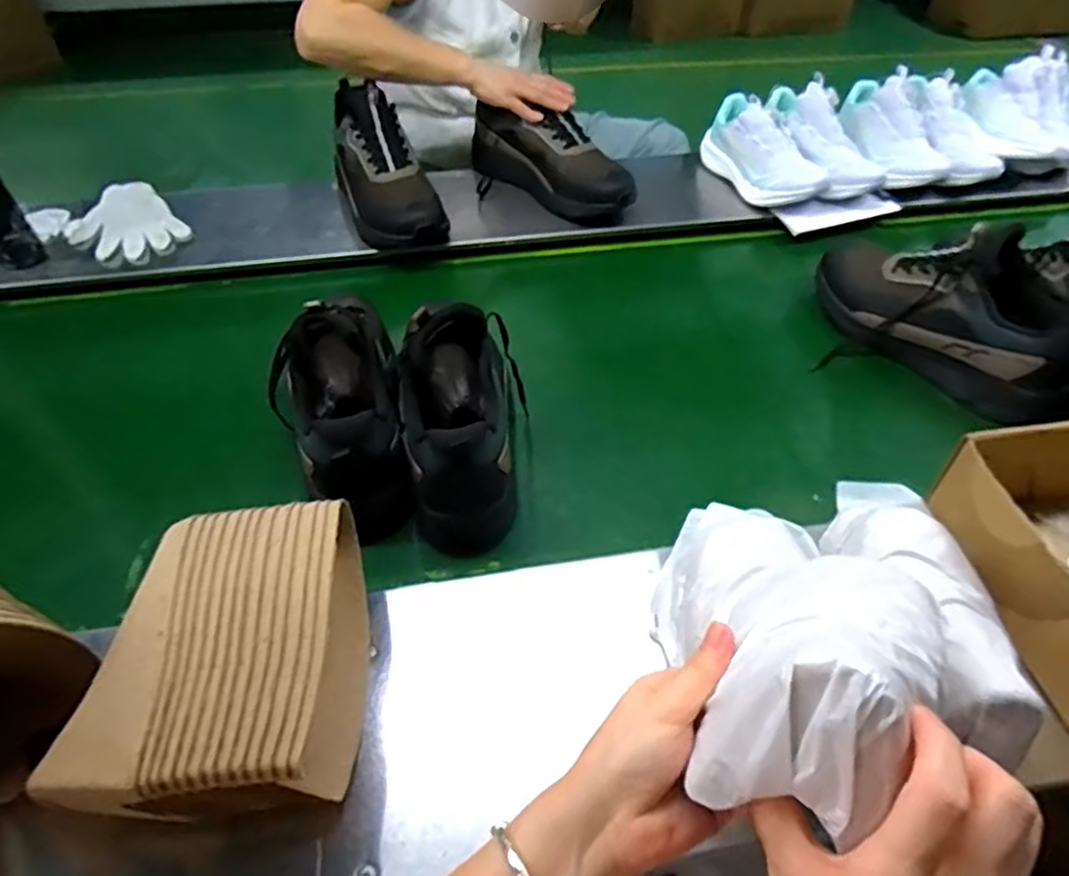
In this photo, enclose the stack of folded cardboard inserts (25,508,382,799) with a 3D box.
[{"bbox_3d":[-0.212,0.158,0.458,0.180,0.123,0.189,-7,47,-6],"label":"stack of folded cardboard inserts"}]

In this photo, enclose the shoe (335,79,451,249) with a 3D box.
[{"bbox_3d":[-0.225,-0.397,0.979,0.116,0.167,0.288,-18,49,-16],"label":"shoe"}]

